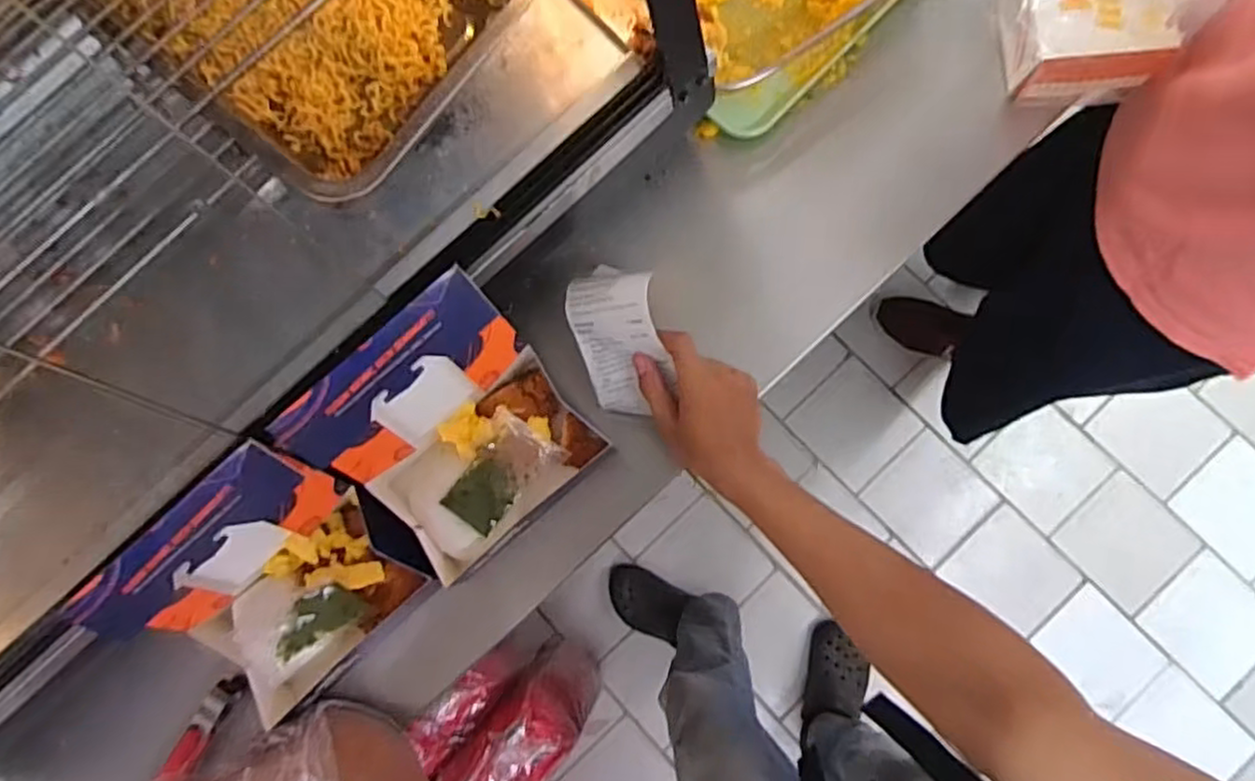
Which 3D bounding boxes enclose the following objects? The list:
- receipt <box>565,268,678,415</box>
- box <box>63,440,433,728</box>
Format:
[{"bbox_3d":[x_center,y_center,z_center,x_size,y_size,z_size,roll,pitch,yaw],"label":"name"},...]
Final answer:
[{"bbox_3d":[-0.004,-0.037,0.612,0.079,0.025,0.119,-5,114,32],"label":"receipt"},{"bbox_3d":[-0.278,0.155,0.562,0.177,0.134,0.143,-41,81,-3],"label":"box"}]

